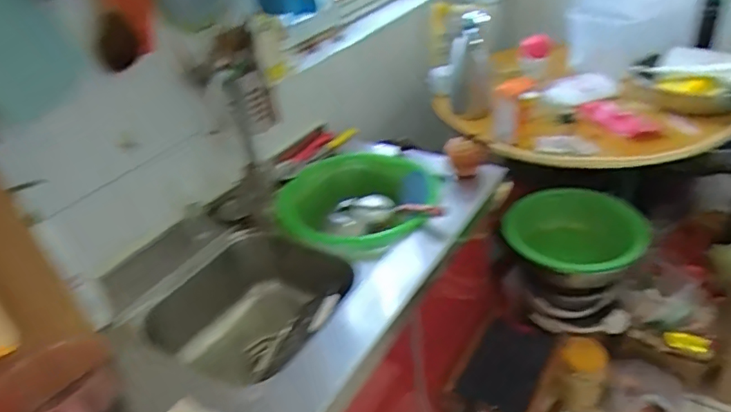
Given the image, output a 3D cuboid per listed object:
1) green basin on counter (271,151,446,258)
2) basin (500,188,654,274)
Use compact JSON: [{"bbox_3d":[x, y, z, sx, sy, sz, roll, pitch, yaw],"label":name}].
[{"bbox_3d":[-0.024,0.017,1.257,0.367,0.140,0.340,13,43,16],"label":"green basin on counter"},{"bbox_3d":[0.605,0.075,1.548,0.404,0.130,0.236,8,82,35],"label":"basin"}]

